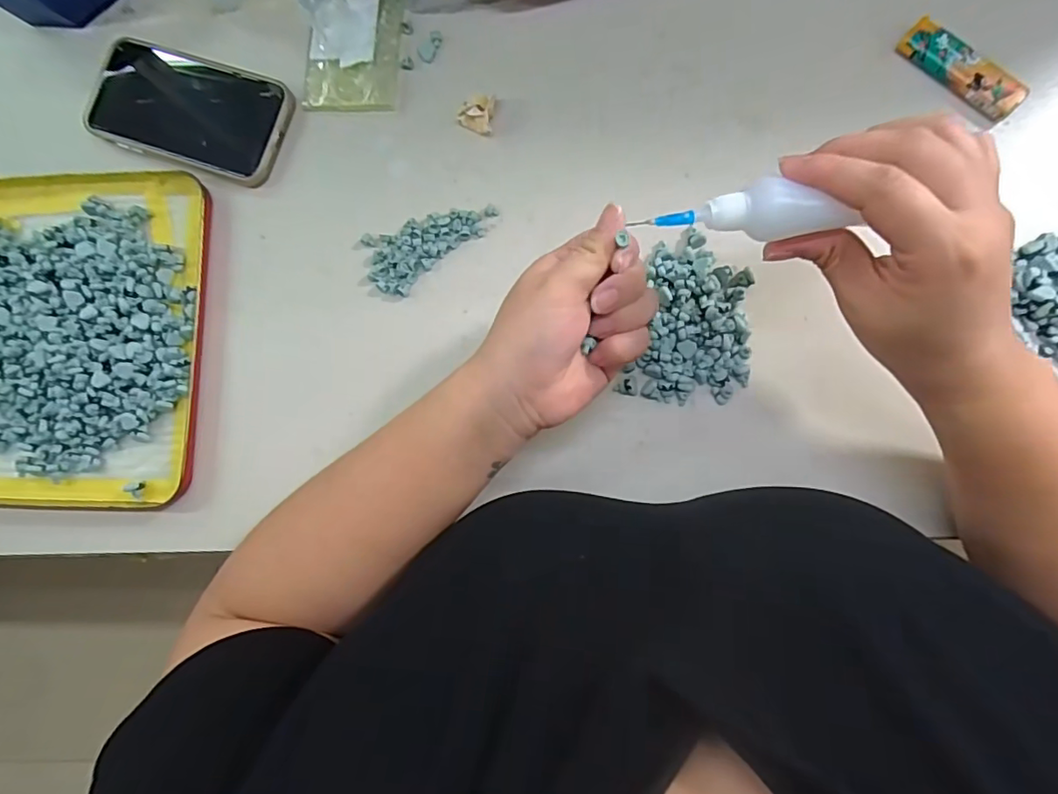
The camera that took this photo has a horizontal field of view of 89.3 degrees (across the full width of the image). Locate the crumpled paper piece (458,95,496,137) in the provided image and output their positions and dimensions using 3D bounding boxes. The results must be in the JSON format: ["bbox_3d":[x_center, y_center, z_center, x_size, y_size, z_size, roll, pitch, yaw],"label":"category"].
[{"bbox_3d":[-0.037,-0.193,0.368,0.024,0.014,0.022,8,85,8],"label":"crumpled paper piece"}]

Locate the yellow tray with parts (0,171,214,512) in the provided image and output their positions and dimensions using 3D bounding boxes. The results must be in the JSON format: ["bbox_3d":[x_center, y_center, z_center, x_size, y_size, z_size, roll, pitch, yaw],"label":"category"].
[{"bbox_3d":[-0.356,-0.044,0.387,0.248,0.023,0.240,1,84,7],"label":"yellow tray with parts"}]

